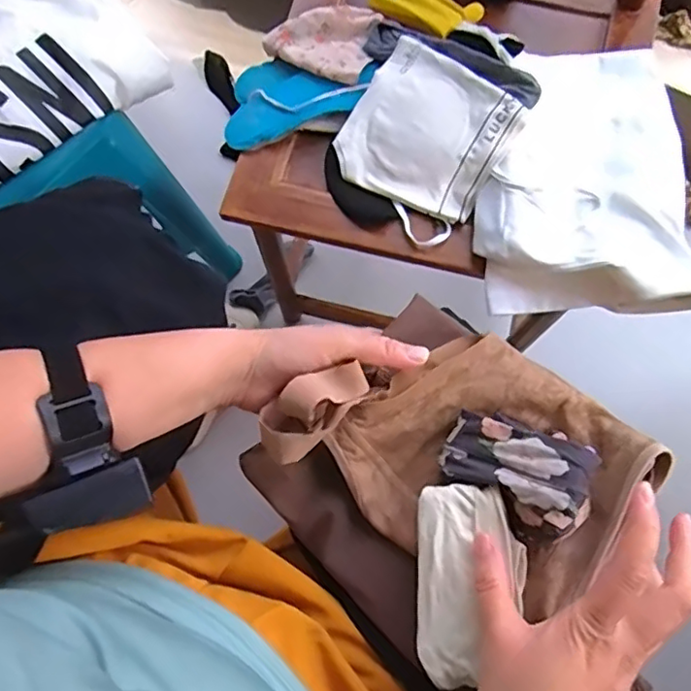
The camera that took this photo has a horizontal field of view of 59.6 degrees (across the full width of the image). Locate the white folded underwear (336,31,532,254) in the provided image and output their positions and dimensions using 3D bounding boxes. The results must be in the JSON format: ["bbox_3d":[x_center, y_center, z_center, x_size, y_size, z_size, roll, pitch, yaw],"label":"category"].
[{"bbox_3d":[0.083,-0.222,0.655,0.166,0.020,0.168,36,99,4],"label":"white folded underwear"}]

